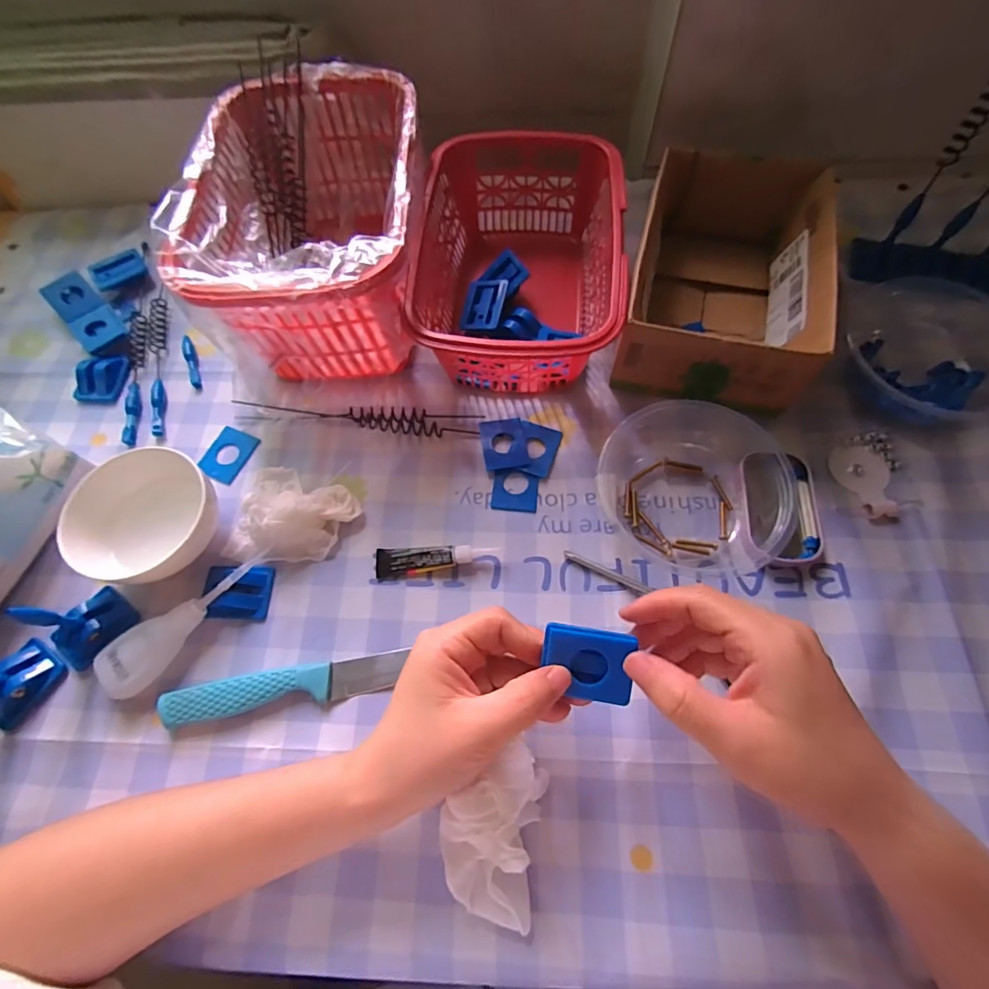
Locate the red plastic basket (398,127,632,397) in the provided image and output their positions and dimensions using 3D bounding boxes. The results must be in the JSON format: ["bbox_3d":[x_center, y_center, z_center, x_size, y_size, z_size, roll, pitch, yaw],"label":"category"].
[{"bbox_3d":[0.021,-0.180,0.381,0.142,0.079,0.201,3,67,5],"label":"red plastic basket"}]

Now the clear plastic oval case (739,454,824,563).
[{"bbox_3d":[0.192,0.006,0.326,0.050,0.012,0.076,1,67,4],"label":"clear plastic oval case"}]

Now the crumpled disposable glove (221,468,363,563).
[{"bbox_3d":[-0.139,0.015,0.331,0.077,0.032,0.065,12,68,8],"label":"crumpled disposable glove"}]

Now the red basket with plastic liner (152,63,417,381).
[{"bbox_3d":[-0.128,-0.195,0.375,0.151,0.117,0.225,1,66,4],"label":"red basket with plastic liner"}]

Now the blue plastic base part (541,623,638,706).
[{"bbox_3d":[0.046,0.082,0.240,0.042,0.009,0.034,7,95,5],"label":"blue plastic base part"}]

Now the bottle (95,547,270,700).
[{"bbox_3d":[-0.192,0.081,0.308,0.111,0.023,0.031,-36,69,-12],"label":"bottle"}]

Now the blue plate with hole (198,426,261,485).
[{"bbox_3d":[-0.200,-0.030,0.367,0.032,0.004,0.041,21,69,12],"label":"blue plate with hole"}]

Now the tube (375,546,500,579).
[{"bbox_3d":[-0.040,0.042,0.326,0.079,0.012,0.019,-6,66,1],"label":"tube"}]

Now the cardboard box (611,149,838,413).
[{"bbox_3d":[0.171,-0.165,0.372,0.127,0.069,0.197,12,68,8],"label":"cardboard box"}]

